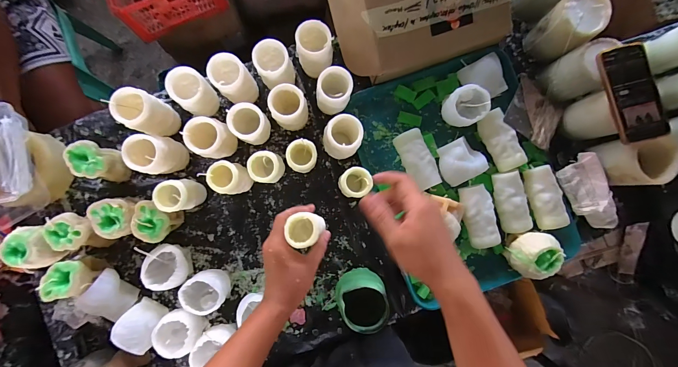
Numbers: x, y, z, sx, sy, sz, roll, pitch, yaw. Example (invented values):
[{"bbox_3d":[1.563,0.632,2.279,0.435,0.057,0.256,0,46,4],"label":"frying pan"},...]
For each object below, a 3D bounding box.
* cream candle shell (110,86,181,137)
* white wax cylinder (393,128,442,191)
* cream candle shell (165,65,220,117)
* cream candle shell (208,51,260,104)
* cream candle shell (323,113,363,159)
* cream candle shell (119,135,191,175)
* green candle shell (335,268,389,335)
[{"bbox_3d":[-0.334,-0.120,0.531,0.067,0.094,0.062,0,88,-2],"label":"cream candle shell"},{"bbox_3d":[0.149,-0.045,0.582,0.053,0.053,0.112,-25,89,-3],"label":"white wax cylinder"},{"bbox_3d":[-0.252,-0.155,0.531,0.059,0.096,0.065,18,87,-1],"label":"cream candle shell"},{"bbox_3d":[-0.181,-0.178,0.532,0.057,0.109,0.058,0,88,-2],"label":"cream candle shell"},{"bbox_3d":[0.004,-0.079,0.548,0.068,0.108,0.066,19,87,-1],"label":"cream candle shell"},{"bbox_3d":[-0.314,-0.046,0.534,0.063,0.111,0.068,11,87,-1],"label":"cream candle shell"},{"bbox_3d":[0.046,0.204,0.539,0.085,0.104,0.082,0,88,-2],"label":"green candle shell"}]

